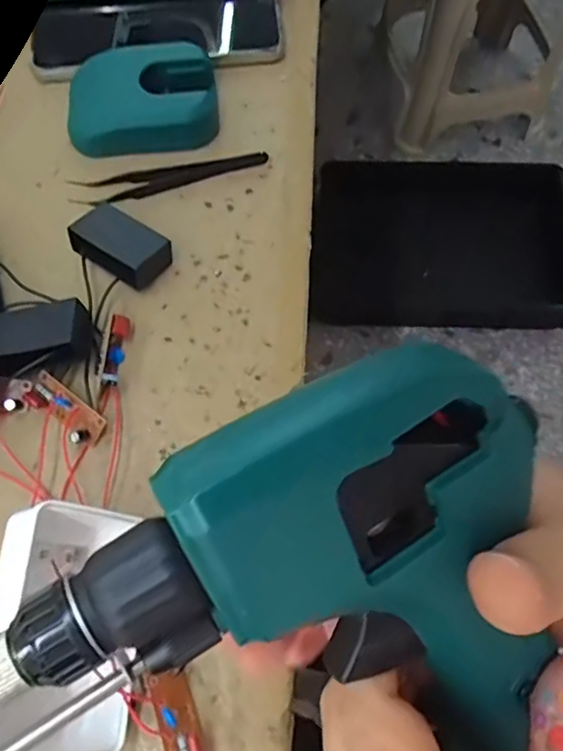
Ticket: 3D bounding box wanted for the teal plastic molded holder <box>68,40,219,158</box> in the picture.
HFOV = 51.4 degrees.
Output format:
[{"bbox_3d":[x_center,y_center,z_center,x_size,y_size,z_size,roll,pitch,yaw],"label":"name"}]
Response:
[{"bbox_3d":[-0.084,-0.168,0.357,0.088,0.026,0.064,-4,67,-1],"label":"teal plastic molded holder"}]

